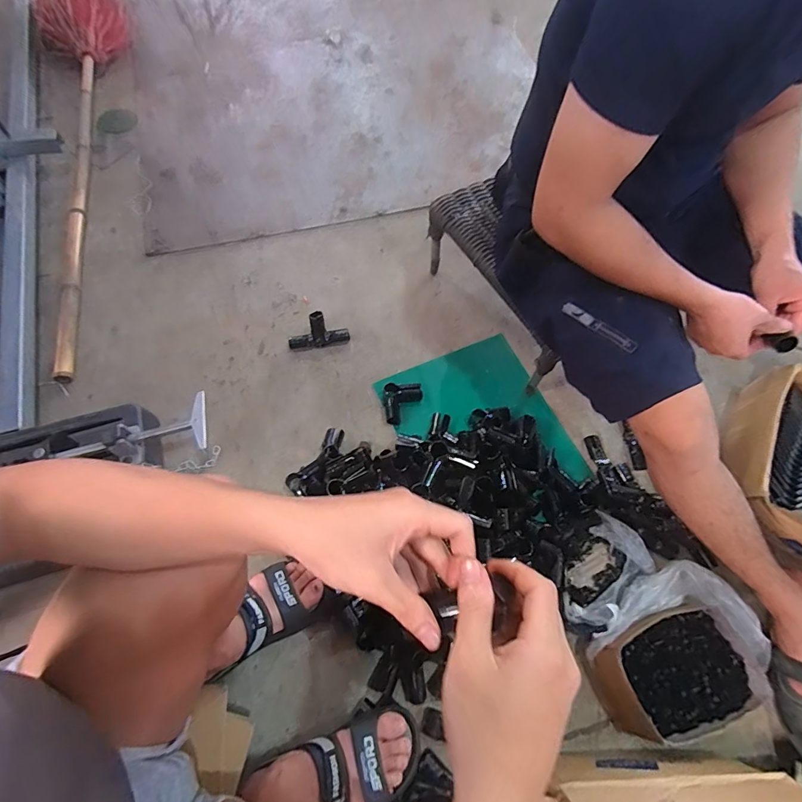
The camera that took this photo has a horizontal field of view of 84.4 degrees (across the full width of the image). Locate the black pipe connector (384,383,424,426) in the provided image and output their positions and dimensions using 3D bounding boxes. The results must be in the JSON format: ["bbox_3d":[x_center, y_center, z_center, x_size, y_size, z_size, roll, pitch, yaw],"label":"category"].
[{"bbox_3d":[0.007,0.006,0.898,0.078,0.032,0.083,-5,66,-4],"label":"black pipe connector"}]

